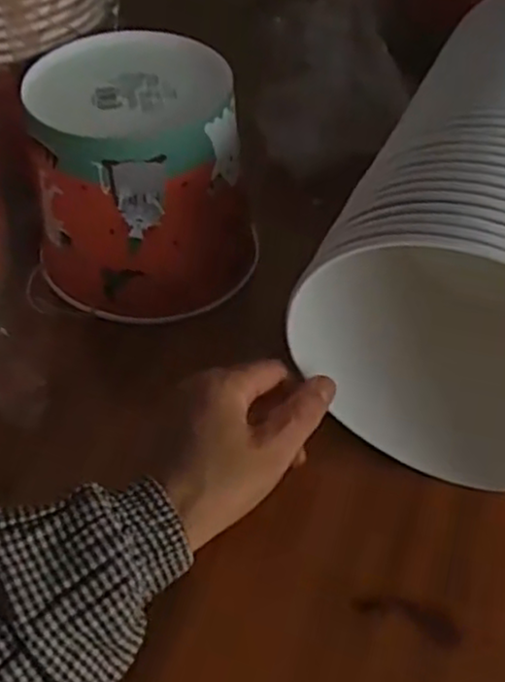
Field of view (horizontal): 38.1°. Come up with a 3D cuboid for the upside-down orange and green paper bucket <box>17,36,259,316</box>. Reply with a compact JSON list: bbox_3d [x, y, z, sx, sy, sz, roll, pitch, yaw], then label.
[{"bbox_3d":[-0.069,-0.105,0.487,0.130,0.139,0.123,-6,48,-3],"label":"upside-down orange and green paper bucket"}]

